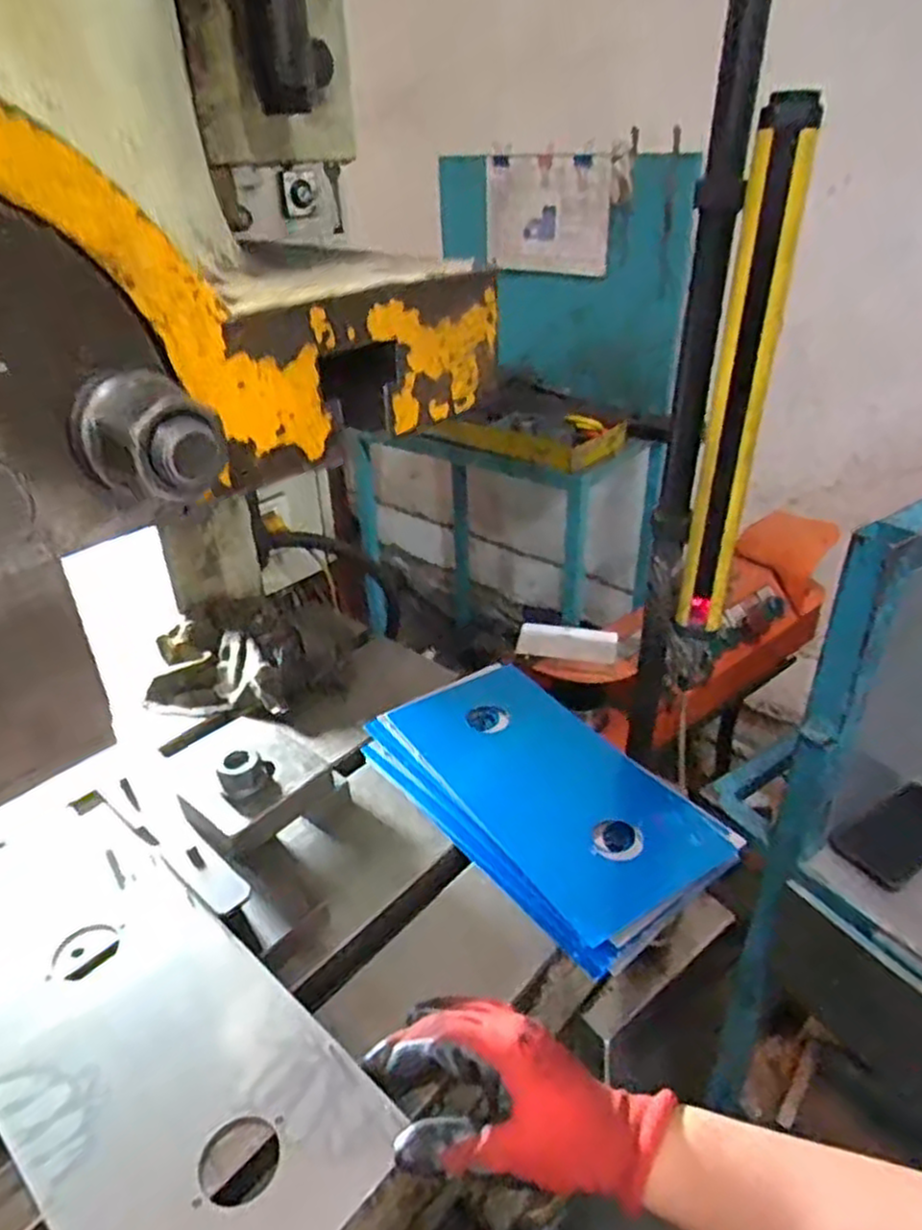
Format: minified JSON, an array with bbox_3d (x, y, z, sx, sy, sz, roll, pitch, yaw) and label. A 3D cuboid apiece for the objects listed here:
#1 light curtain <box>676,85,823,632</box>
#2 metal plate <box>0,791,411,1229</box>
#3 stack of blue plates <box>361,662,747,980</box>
[{"bbox_3d":[0.196,-0.148,0.521,0.043,0.349,0.031,8,33,17],"label":"light curtain"},{"bbox_3d":[-0.203,0.231,0.440,0.355,0.007,0.145,25,40,34],"label":"metal plate"},{"bbox_3d":[0.065,0.146,0.631,0.167,0.033,0.306,-25,38,-33],"label":"stack of blue plates"}]

